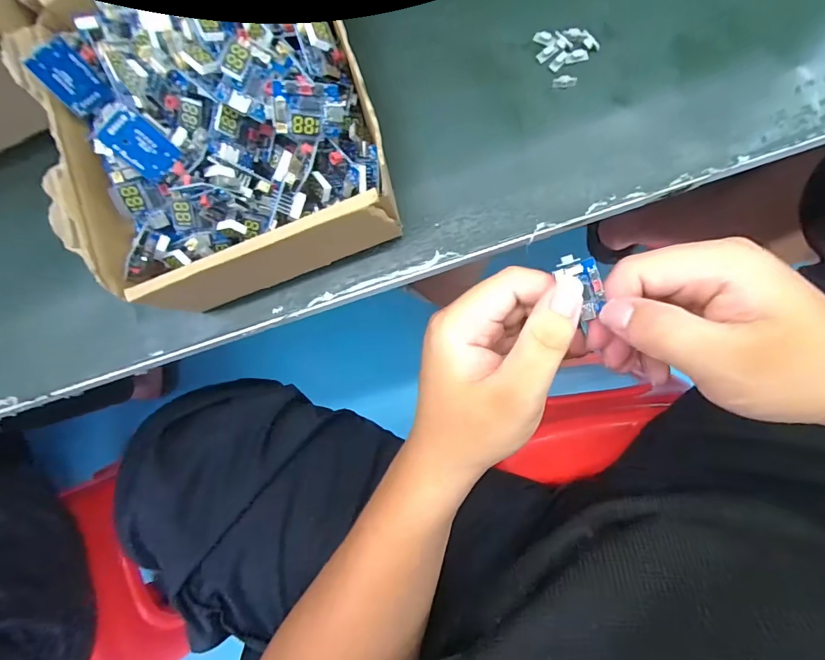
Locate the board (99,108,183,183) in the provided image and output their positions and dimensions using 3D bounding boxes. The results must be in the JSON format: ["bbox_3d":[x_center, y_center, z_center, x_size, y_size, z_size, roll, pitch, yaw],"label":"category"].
[{"bbox_3d":[-0.123,-0.083,0.196,0.019,0.004,0.028,-44,128,5],"label":"board"}]

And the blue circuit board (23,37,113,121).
[{"bbox_3d":[-0.165,-0.121,0.208,0.004,0.029,0.021,33,76,34],"label":"blue circuit board"}]

